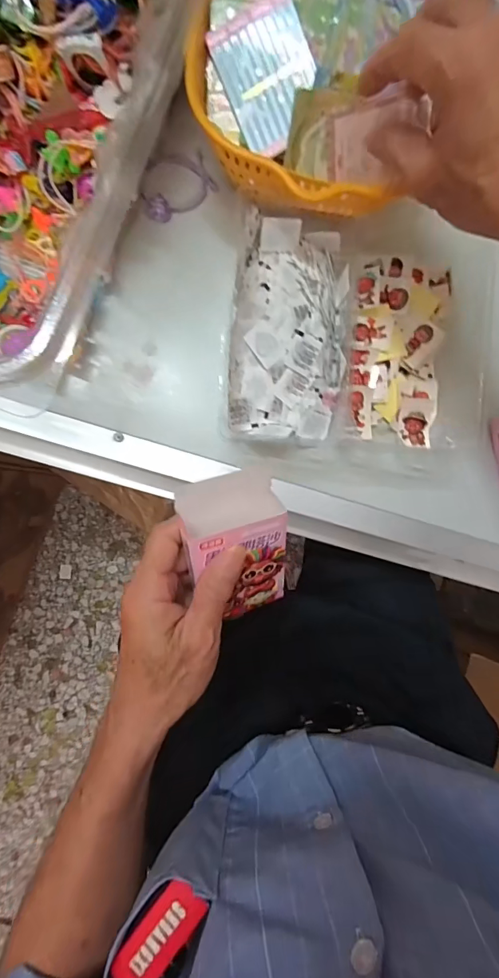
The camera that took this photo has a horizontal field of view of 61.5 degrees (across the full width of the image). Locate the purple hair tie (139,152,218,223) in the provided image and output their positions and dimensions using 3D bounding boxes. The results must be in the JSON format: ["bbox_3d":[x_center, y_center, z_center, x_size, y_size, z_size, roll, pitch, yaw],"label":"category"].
[{"bbox_3d":[-0.063,-0.262,0.359,0.063,0.010,0.047,-31,93,-6],"label":"purple hair tie"}]

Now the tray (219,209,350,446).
[{"bbox_3d":[0.034,-0.126,0.340,0.100,0.049,0.175,5,89,-7],"label":"tray"}]

